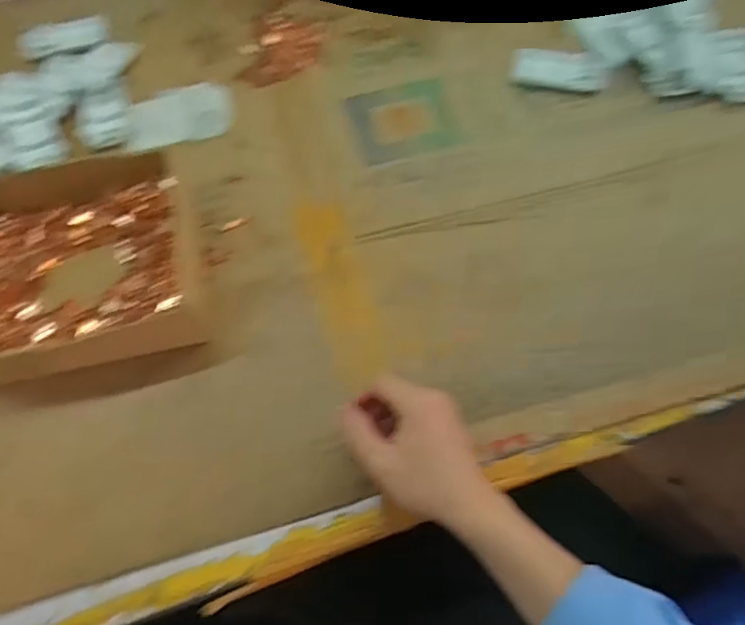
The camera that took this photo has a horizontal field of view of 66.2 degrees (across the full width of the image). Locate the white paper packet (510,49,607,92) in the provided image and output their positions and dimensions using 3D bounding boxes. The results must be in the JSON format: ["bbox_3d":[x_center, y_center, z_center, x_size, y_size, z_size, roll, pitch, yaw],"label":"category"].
[{"bbox_3d":[0.197,-0.260,0.607,0.096,0.011,0.044,16,66,11],"label":"white paper packet"}]

